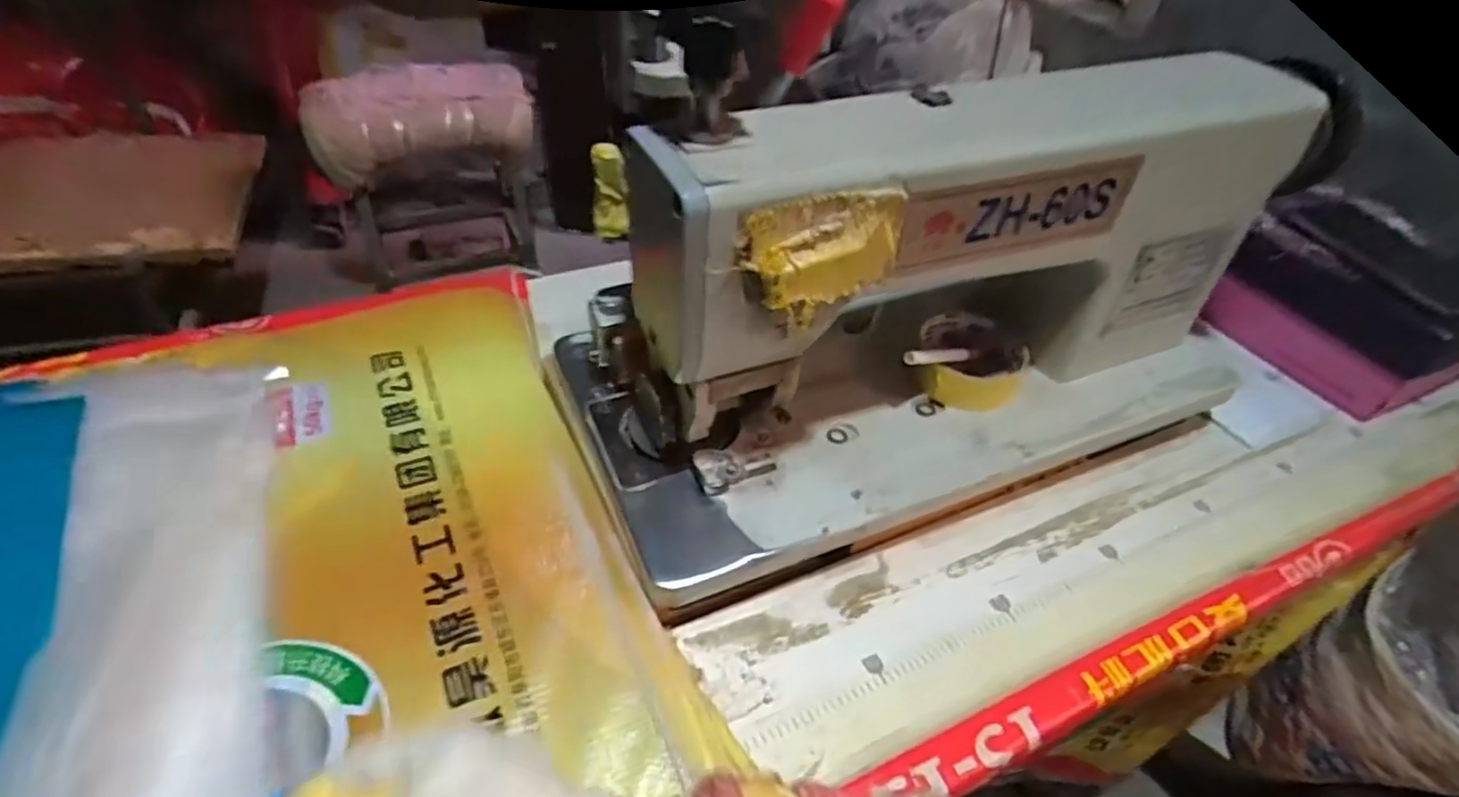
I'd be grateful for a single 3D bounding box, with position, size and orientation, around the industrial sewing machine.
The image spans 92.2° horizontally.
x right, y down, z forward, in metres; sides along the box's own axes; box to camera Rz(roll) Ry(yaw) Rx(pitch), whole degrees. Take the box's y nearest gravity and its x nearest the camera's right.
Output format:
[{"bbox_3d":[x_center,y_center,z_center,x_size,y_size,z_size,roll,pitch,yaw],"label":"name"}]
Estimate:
[{"bbox_3d":[0.141,-0.073,0.475,0.469,0.237,0.198,-15,44,-24],"label":"industrial sewing machine"}]

